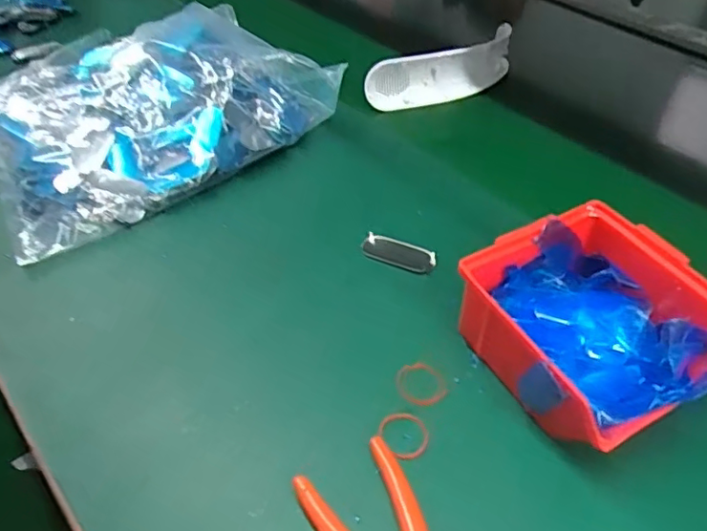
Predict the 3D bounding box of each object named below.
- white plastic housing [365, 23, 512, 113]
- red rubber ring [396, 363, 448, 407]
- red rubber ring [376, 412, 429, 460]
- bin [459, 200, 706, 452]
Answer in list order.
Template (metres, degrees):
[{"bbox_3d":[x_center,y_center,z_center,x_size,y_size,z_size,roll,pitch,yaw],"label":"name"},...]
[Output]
[{"bbox_3d":[0.099,-0.207,0.629,0.184,0.048,0.041,-22,50,-19],"label":"white plastic housing"},{"bbox_3d":[0.043,0.076,0.379,0.029,0.004,0.034,-30,53,-25],"label":"red rubber ring"},{"bbox_3d":[0.031,0.102,0.354,0.027,0.004,0.030,-28,52,-23],"label":"red rubber ring"},{"bbox_3d":[0.150,0.039,0.370,0.132,0.068,0.136,-21,49,-18],"label":"bin"}]

